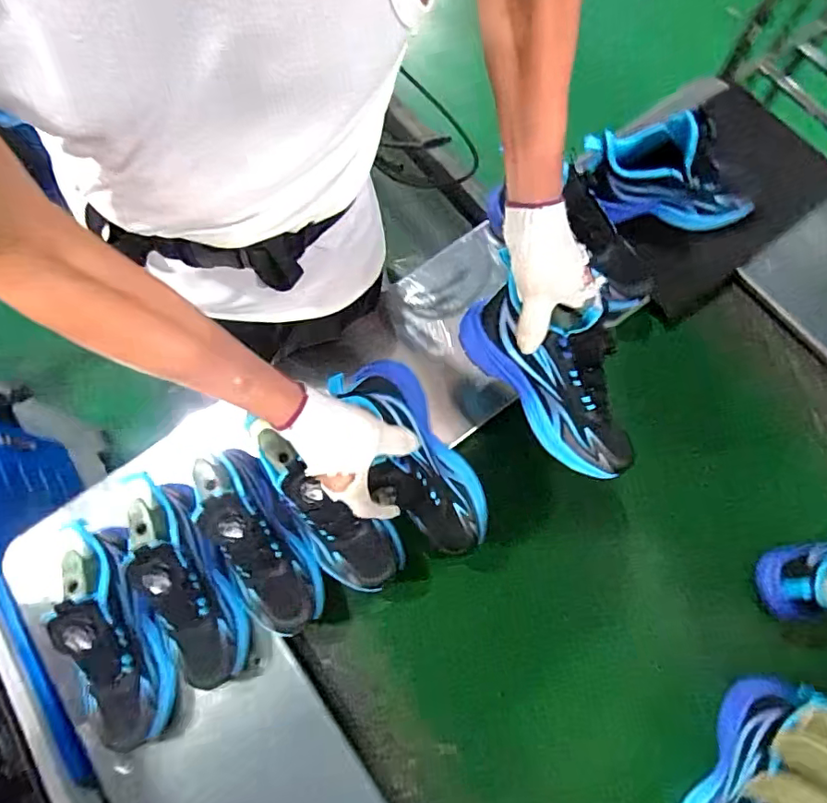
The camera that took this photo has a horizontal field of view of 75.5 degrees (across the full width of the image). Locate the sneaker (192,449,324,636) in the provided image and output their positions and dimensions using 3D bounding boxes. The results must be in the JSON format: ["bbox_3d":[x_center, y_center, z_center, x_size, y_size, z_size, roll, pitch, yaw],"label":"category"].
[{"bbox_3d":[-0.177,0.157,0.592,0.086,0.094,0.211,-30,105,-7],"label":"sneaker"}]

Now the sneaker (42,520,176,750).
[{"bbox_3d":[-0.329,0.250,0.565,0.087,0.104,0.251,-16,94,-3],"label":"sneaker"}]

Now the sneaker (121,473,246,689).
[{"bbox_3d":[-0.254,0.204,0.573,0.091,0.091,0.248,-23,92,-5],"label":"sneaker"}]

